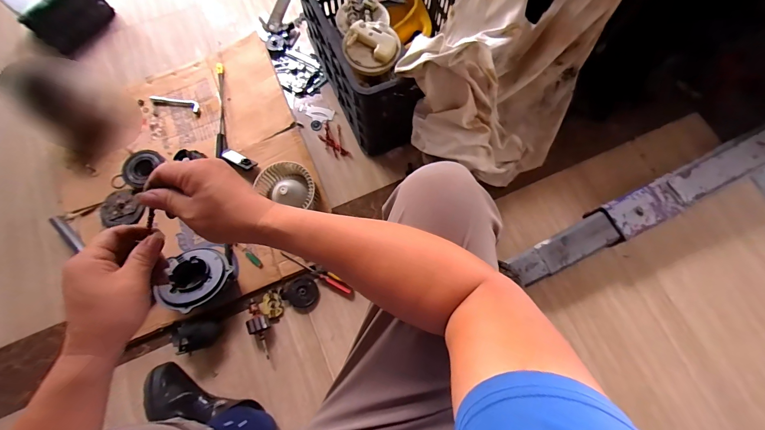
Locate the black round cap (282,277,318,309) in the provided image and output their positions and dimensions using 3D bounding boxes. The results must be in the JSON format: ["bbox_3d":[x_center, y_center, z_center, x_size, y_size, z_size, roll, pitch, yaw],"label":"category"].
[{"bbox_3d":[-0.187,0.180,0.787,0.068,0.014,0.068,0,74,0],"label":"black round cap"}]

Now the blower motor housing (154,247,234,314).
[{"bbox_3d":[-0.401,0.140,0.732,0.142,0.045,0.142,2,48,-2],"label":"blower motor housing"}]

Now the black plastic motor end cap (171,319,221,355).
[{"bbox_3d":[-0.391,0.252,0.701,0.077,0.072,0.062,-5,74,-1],"label":"black plastic motor end cap"}]

